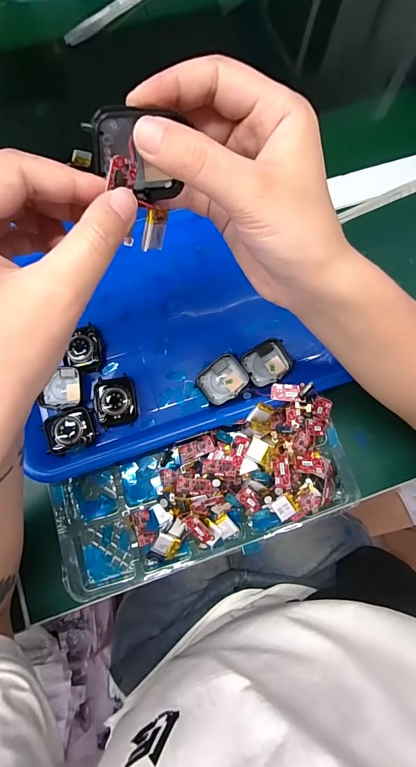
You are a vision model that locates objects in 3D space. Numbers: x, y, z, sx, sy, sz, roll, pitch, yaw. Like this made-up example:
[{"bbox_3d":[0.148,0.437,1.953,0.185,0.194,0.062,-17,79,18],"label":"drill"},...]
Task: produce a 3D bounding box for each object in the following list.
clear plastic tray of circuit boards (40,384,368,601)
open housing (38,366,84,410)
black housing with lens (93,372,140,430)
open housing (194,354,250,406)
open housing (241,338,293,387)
[{"bbox_3d":[-0.003,0.091,0.304,0.262,0.053,0.115,-18,77,-6],"label":"clear plastic tray of circuit boards"},{"bbox_3d":[-0.131,0.005,0.317,0.038,0.013,0.035,-9,77,-4],"label":"open housing"},{"bbox_3d":[-0.083,0.016,0.316,0.035,0.009,0.044,-8,77,-4],"label":"black housing with lens"},{"bbox_3d":[0.014,-0.004,0.322,0.042,0.014,0.036,-38,80,-10],"label":"open housing"},{"bbox_3d":[0.055,-0.020,0.329,0.042,0.010,0.037,-29,79,-8],"label":"open housing"}]

